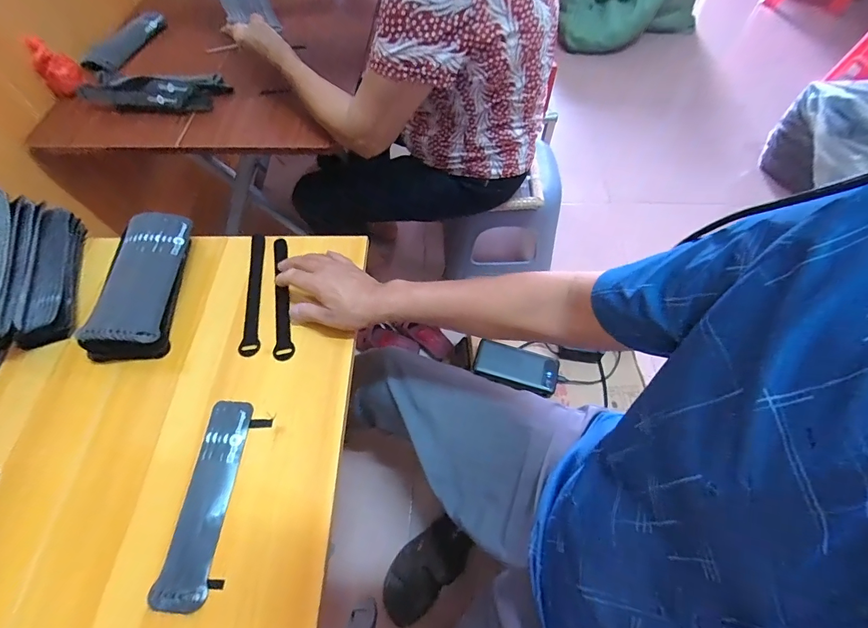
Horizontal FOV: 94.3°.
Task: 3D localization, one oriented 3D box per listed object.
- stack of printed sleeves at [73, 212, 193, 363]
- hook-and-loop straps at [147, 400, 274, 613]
[{"bbox_3d":[-0.387,-0.040,0.540,0.094,0.055,0.202,-3,60,0],"label":"stack of printed sleeves"},{"bbox_3d":[-0.236,0.194,0.432,0.067,0.011,0.199,4,60,4],"label":"hook-and-loop straps"}]

